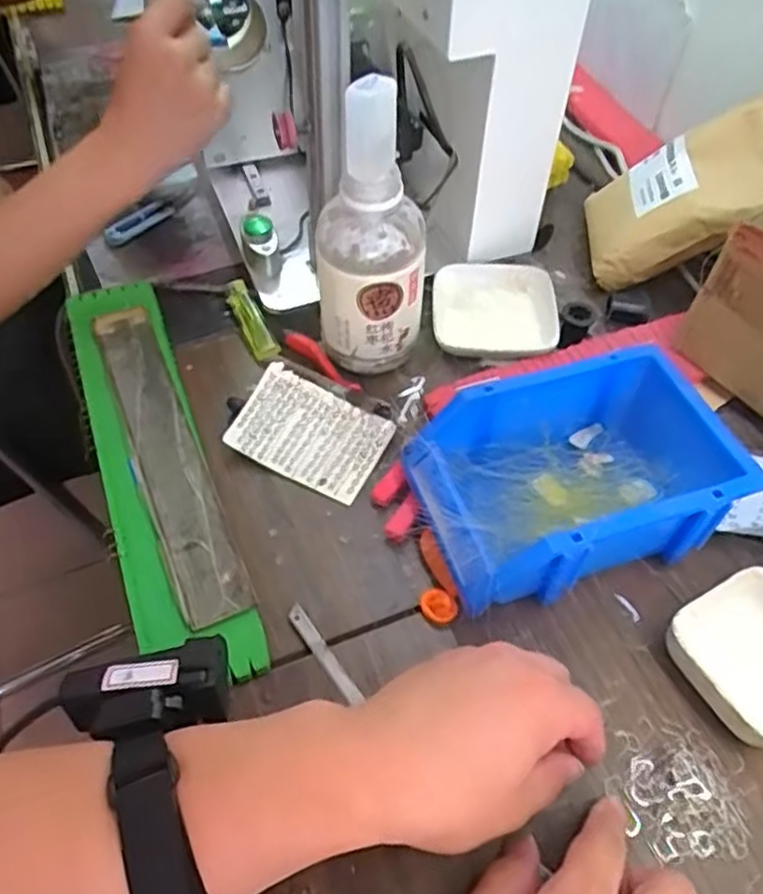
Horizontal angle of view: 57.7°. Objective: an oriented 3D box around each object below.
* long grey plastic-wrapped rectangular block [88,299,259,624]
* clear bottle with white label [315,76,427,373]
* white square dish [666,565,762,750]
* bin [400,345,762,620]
[{"bbox_3d":[-0.151,-0.001,0.479,0.042,0.013,0.271,-20,58,-15],"label":"long grey plastic-wrapped rectangular block"},{"bbox_3d":[-0.008,-0.136,0.471,0.067,0.189,0.065,-35,61,-25],"label":"clear bottle with white label"},{"bbox_3d":[0.213,0.121,0.396,0.085,0.034,0.080,-24,59,-17],"label":"white square dish"},{"bbox_3d":[0.122,0.018,0.441,0.195,0.076,0.125,-14,54,-12],"label":"bin"}]

